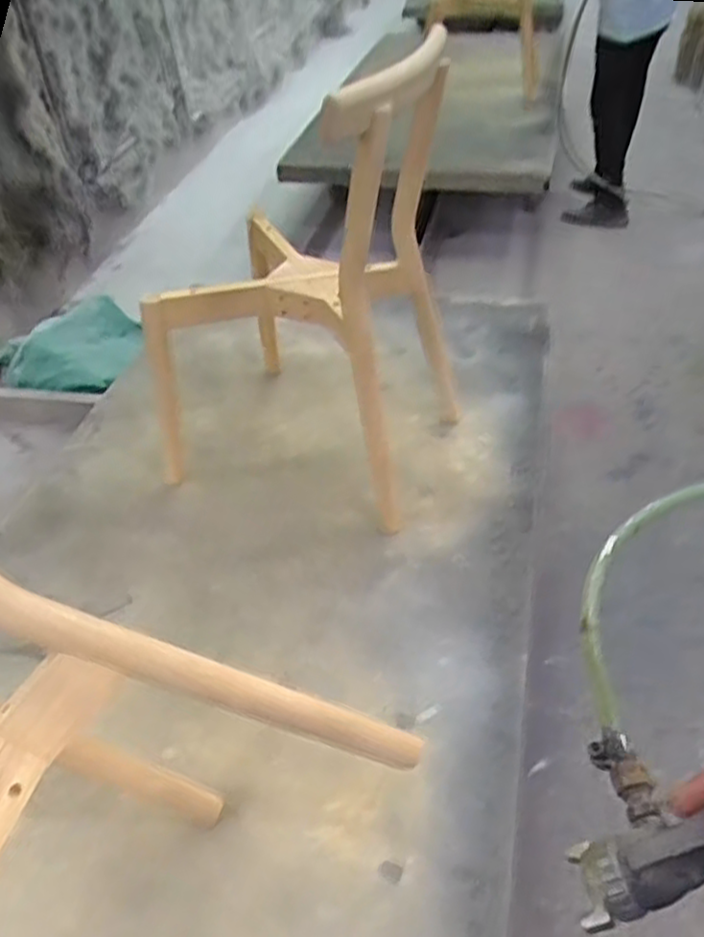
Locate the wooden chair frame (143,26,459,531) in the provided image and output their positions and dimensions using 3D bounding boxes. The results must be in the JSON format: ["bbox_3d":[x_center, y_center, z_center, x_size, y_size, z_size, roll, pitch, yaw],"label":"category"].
[{"bbox_3d":[-0.085,-0.369,1.388,0.456,0.680,0.544,10,44,18],"label":"wooden chair frame"}]

